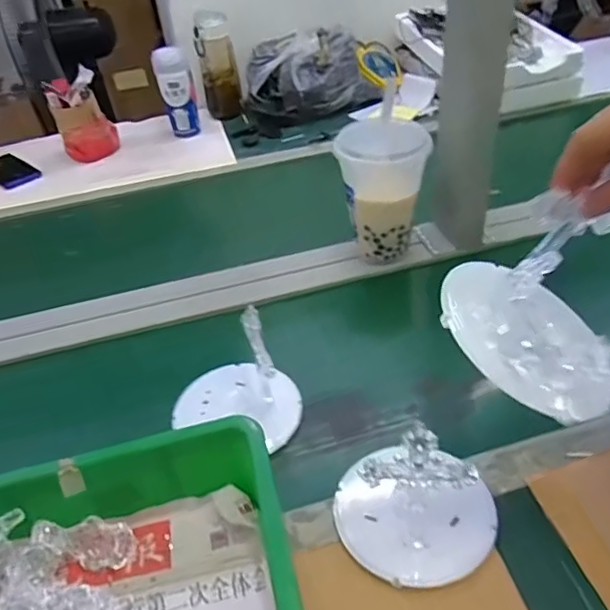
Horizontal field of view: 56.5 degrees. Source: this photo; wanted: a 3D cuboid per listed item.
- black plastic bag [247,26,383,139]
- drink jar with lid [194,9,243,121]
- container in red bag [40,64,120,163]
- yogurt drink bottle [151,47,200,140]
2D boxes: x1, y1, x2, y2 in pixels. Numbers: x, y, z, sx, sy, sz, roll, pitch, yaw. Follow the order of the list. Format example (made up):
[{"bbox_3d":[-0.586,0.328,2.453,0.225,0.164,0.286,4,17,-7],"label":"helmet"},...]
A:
[{"bbox_3d":[0.006,-0.465,1.178,0.252,0.152,0.164,-18,41,-13],"label":"black plastic bag"},{"bbox_3d":[-0.178,-0.486,1.169,0.074,0.198,0.076,-8,40,-1],"label":"drink jar with lid"},{"bbox_3d":[-0.411,-0.348,1.061,0.102,0.157,0.063,-28,44,-24],"label":"container in red bag"},{"bbox_3d":[-0.252,-0.417,1.122,0.067,0.154,0.067,-16,41,-11],"label":"yogurt drink bottle"}]

